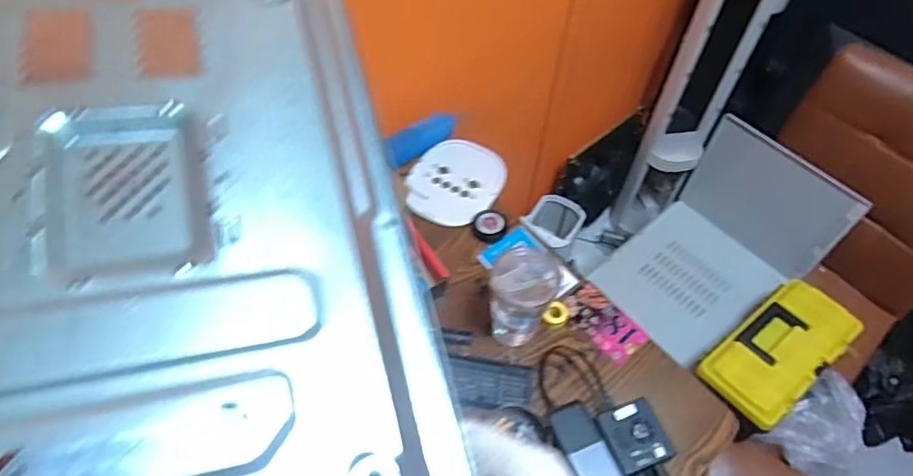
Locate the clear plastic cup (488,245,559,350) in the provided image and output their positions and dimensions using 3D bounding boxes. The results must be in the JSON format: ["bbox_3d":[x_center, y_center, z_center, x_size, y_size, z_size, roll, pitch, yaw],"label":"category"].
[{"bbox_3d":[0.083,0.090,0.808,0.079,0.172,0.071,-5,56,-4],"label":"clear plastic cup"}]

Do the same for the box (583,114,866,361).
[{"bbox_3d":[0.541,-0.009,1.241,0.416,0.277,0.316,-30,61,-20],"label":"box"}]

